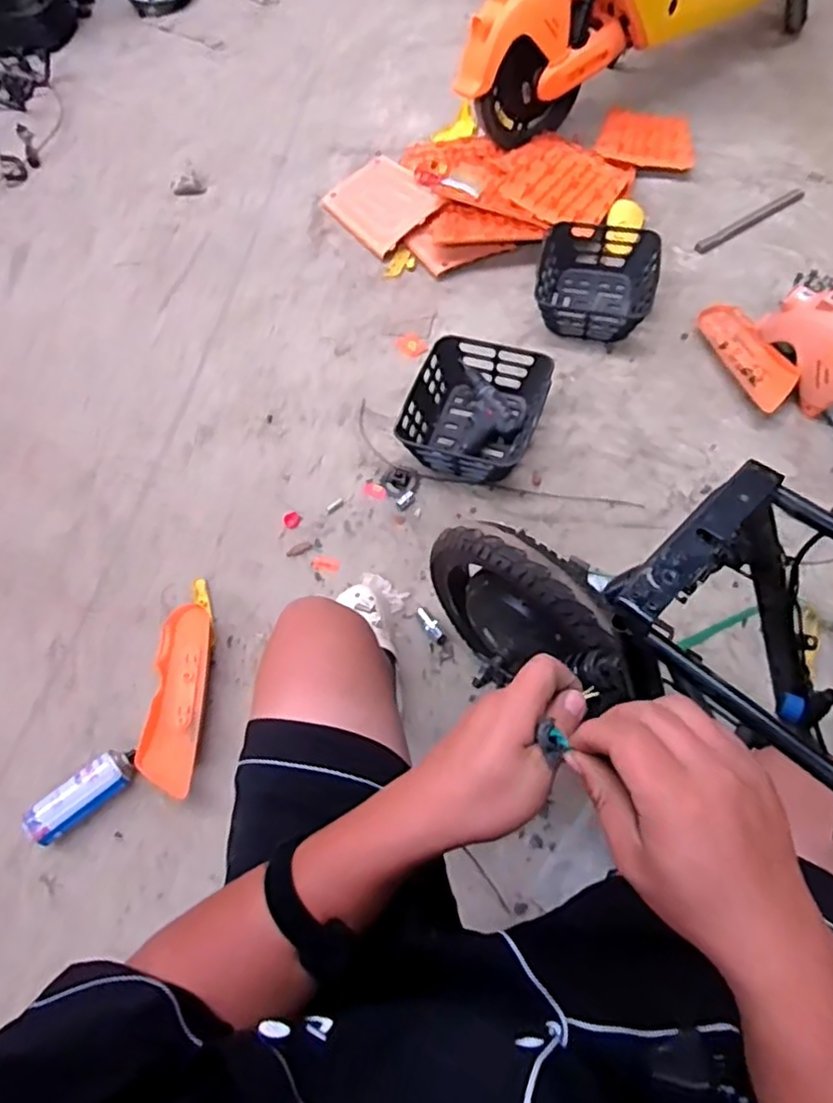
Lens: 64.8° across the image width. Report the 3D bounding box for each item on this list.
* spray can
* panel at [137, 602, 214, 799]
[{"bbox_3d":[-0.557,0.410,1.108,0.189,0.062,0.065,-41,65,-20],"label":"spray can"},{"bbox_3d":[-0.436,0.265,1.202,0.106,0.051,0.351,-4,58,1],"label":"panel"}]

